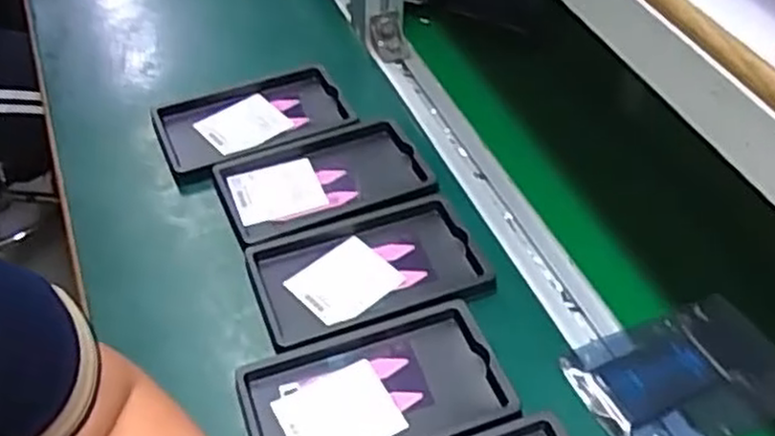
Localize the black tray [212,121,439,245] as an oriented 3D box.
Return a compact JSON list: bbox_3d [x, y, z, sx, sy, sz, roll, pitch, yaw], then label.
[{"bbox_3d":[-0.052,-0.028,0.612,0.154,0.027,0.095,-14,50,-17],"label":"black tray"}]

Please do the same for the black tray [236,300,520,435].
[{"bbox_3d":[-0.007,0.112,0.479,0.157,0.019,0.099,-14,50,-17],"label":"black tray"}]

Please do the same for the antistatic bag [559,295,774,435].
[{"bbox_3d":[0.193,0.104,0.497,0.139,0.015,0.092,-15,51,-18],"label":"antistatic bag"}]

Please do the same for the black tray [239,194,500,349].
[{"bbox_3d":[-0.014,0.038,0.548,0.155,0.019,0.098,-12,49,-15],"label":"black tray"}]

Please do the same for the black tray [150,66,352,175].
[{"bbox_3d":[-0.115,-0.083,0.660,0.157,0.024,0.089,-20,52,-22],"label":"black tray"}]

